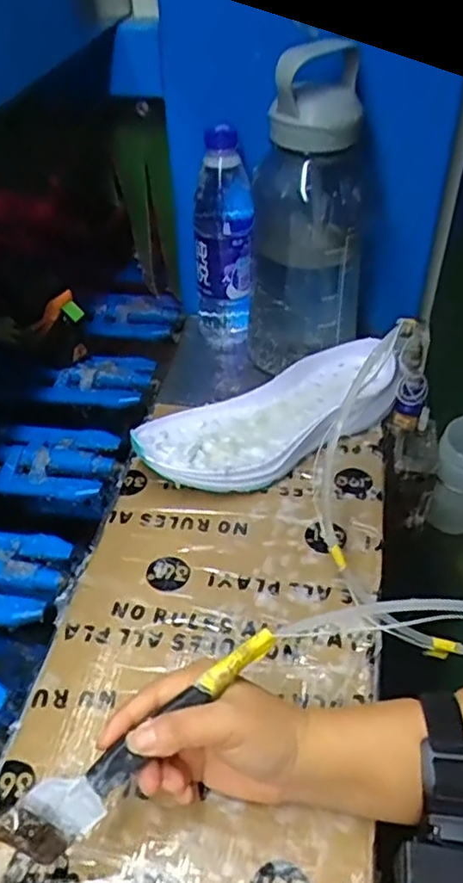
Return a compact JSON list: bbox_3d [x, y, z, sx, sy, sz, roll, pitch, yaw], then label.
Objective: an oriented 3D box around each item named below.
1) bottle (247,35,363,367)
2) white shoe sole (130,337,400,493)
[{"bbox_3d":[0.063,-0.197,0.601,0.105,0.281,0.080,1,45,3],"label":"bottle"},{"bbox_3d":[0.040,-0.021,0.620,0.267,0.050,0.106,-25,48,-24],"label":"white shoe sole"}]

